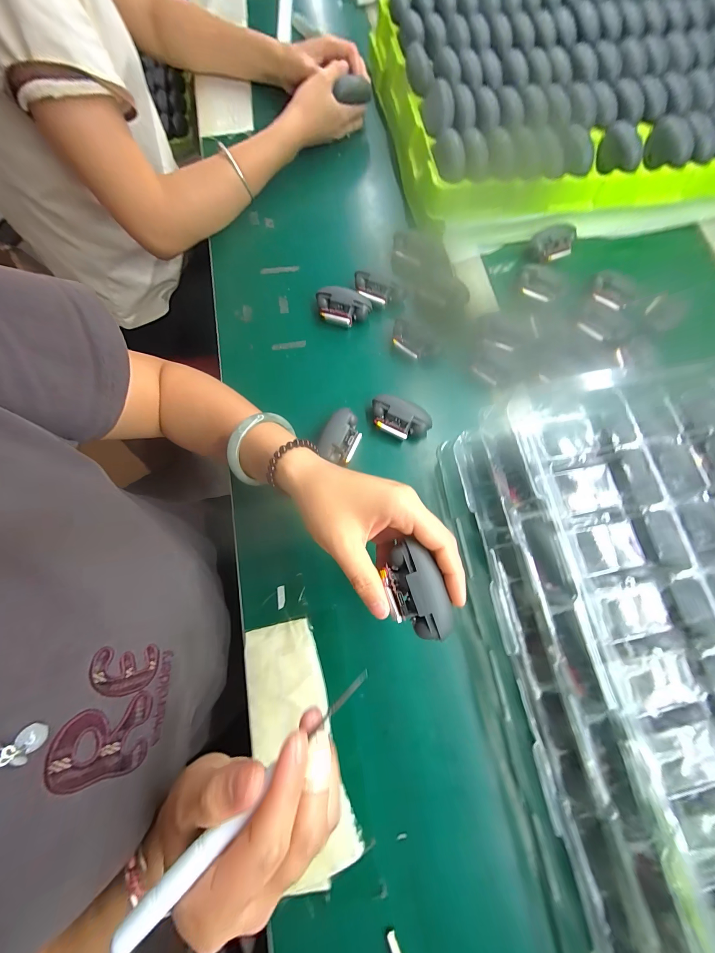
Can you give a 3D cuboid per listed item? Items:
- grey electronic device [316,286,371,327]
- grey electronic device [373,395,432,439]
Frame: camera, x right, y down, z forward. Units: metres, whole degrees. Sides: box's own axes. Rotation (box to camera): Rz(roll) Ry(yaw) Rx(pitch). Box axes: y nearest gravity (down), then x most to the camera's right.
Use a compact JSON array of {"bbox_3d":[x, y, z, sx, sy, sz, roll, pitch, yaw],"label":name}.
[{"bbox_3d":[-0.017,-0.198,0.371,0.061,0.027,0.035,9,75,2],"label":"grey electronic device"},{"bbox_3d":[0.044,-0.059,0.331,0.062,0.026,0.032,23,76,5],"label":"grey electronic device"}]

